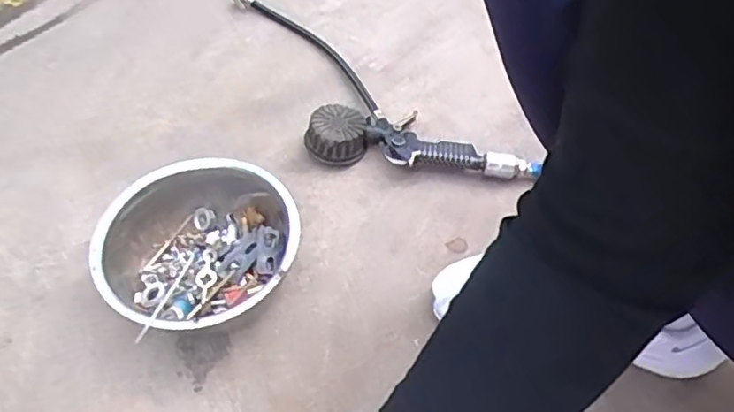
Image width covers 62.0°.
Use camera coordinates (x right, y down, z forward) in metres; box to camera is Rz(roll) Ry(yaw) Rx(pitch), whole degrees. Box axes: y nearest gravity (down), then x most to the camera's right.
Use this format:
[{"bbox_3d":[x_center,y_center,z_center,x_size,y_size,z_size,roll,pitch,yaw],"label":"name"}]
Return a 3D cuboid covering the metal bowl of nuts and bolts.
[{"bbox_3d":[-0.157,0.048,0.585,0.174,0.089,0.169,0,54,0],"label":"metal bowl of nuts and bolts"}]

